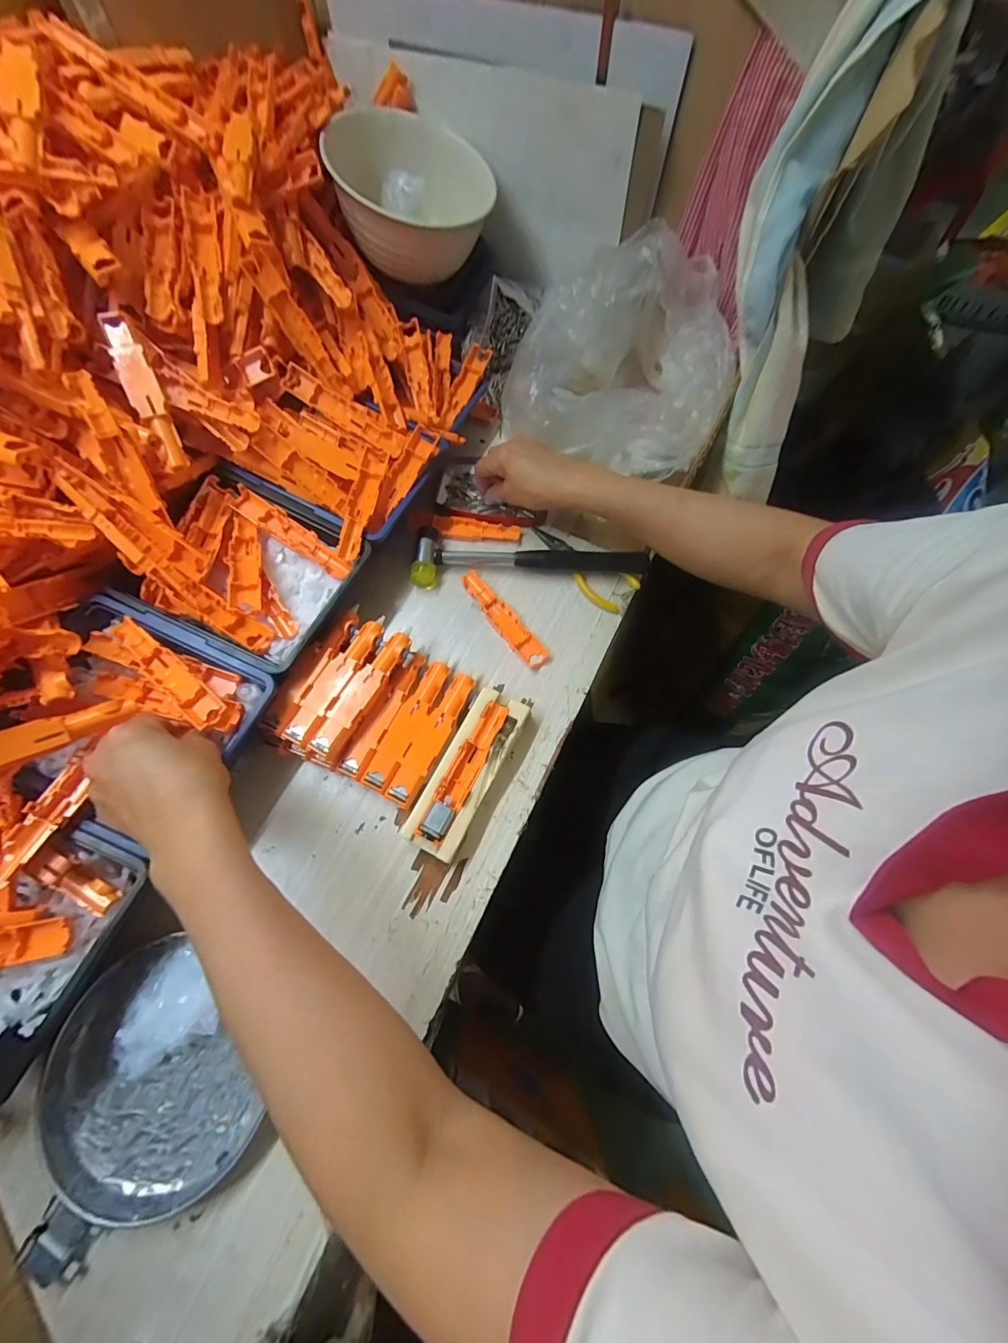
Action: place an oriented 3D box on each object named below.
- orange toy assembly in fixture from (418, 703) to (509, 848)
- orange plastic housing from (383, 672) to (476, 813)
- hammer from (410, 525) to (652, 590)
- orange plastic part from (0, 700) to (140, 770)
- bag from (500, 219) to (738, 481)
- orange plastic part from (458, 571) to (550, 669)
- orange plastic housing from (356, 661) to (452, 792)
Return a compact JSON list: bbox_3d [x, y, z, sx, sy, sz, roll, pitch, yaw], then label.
[{"bbox_3d":[-0.031,0.077,0.360,0.024,0.017,0.121,26,69,9],"label":"orange toy assembly in fixture"},{"bbox_3d":[-0.060,0.058,0.383,0.024,0.023,0.119,25,69,8],"label":"orange plastic housing"},{"bbox_3d":[0.028,-0.111,0.453,0.234,0.020,0.061,2,67,-1],"label":"hammer"},{"bbox_3d":[-0.307,0.046,0.283,0.119,0.013,0.020,-26,68,-40],"label":"orange plastic part"},{"bbox_3d":[0.117,-0.326,0.467,0.203,0.132,0.185,10,67,2],"label":"bag"},{"bbox_3d":[-0.001,-0.052,0.436,0.024,0.010,0.119,-36,73,-15],"label":"orange plastic part"},{"bbox_3d":[-0.082,0.046,0.388,0.025,0.023,0.118,26,69,9],"label":"orange plastic housing"}]

